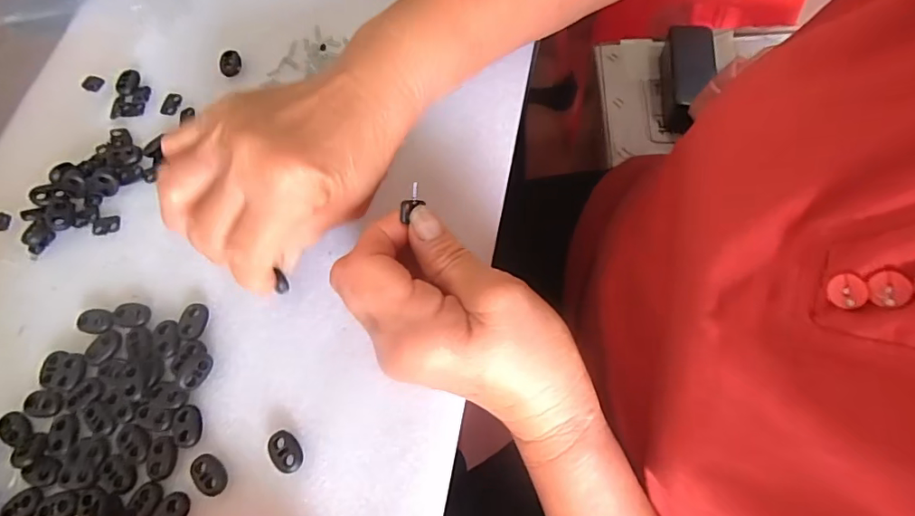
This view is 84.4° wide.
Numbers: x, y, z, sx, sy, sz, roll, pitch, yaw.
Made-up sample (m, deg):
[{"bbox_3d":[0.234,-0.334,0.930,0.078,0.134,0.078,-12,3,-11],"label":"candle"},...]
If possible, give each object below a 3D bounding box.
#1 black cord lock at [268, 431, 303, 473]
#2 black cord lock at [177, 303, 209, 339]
[{"bbox_3d":[-0.090,0.101,0.263,0.015,0.005,0.022,-40,71,-13],"label":"black cord lock"},{"bbox_3d":[-0.156,0.037,0.295,0.015,0.004,0.021,1,67,3],"label":"black cord lock"}]

